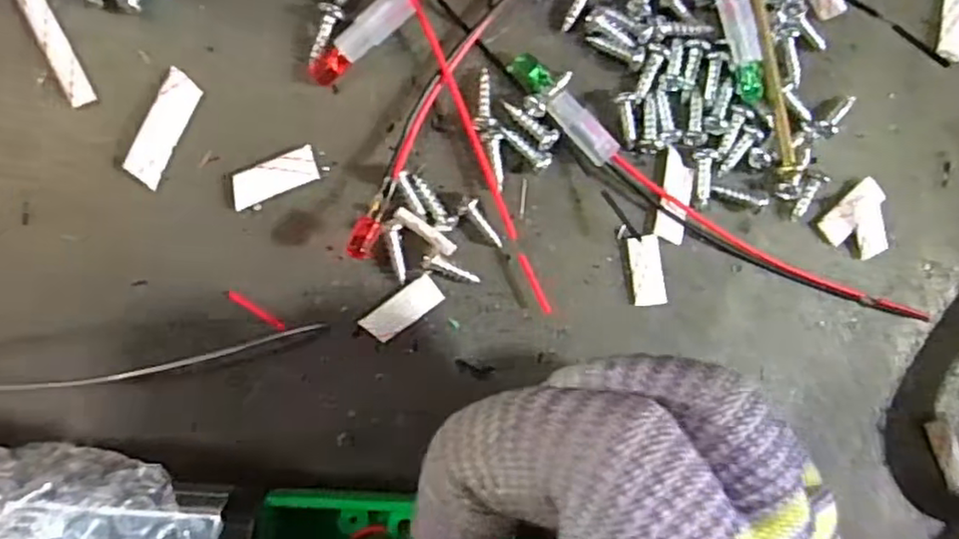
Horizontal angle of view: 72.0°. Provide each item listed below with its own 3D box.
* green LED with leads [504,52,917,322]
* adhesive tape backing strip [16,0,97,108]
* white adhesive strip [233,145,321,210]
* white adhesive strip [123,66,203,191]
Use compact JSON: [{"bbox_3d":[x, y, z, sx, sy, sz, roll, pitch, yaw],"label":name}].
[{"bbox_3d":[0.058,-0.014,0.160,0.121,0.006,0.012,31,88,-9],"label":"green LED with leads"},{"bbox_3d":[-0.089,-0.050,0.135,0.005,0.004,0.034,-26,96,-7],"label":"adhesive tape backing strip"},{"bbox_3d":[-0.045,-0.020,0.145,0.019,0.004,0.007,-25,96,-7],"label":"white adhesive strip"},{"bbox_3d":[-0.067,-0.030,0.140,0.007,0.004,0.025,24,89,-9],"label":"white adhesive strip"}]

